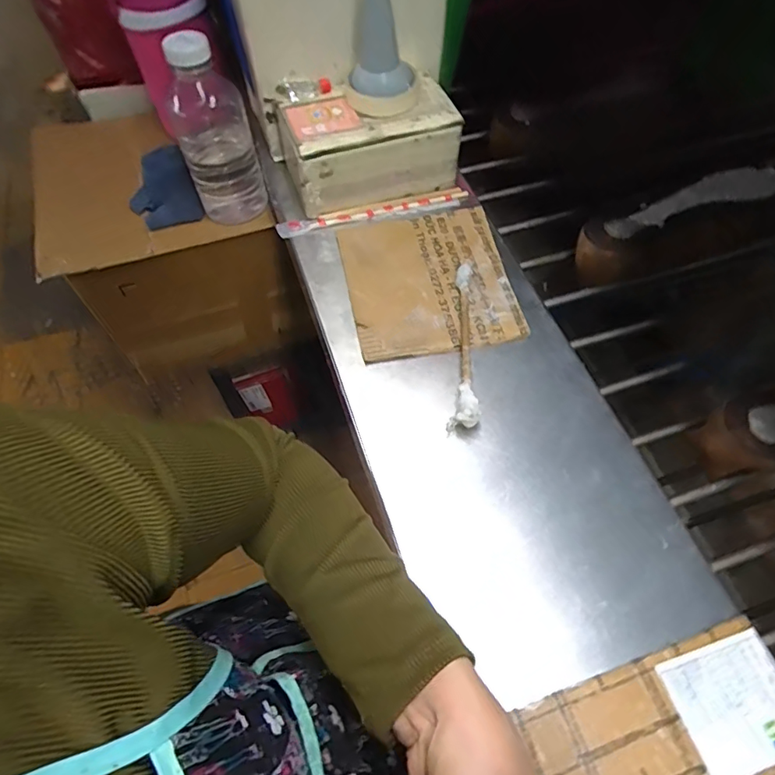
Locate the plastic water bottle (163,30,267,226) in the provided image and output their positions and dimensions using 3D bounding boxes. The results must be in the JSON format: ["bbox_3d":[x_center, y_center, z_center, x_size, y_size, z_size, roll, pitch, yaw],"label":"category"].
[{"bbox_3d":[-0.220,-0.320,0.665,0.093,0.229,0.097,-16,60,-9],"label":"plastic water bottle"}]

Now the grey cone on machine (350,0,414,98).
[{"bbox_3d":[-0.004,-0.374,0.541,0.064,0.112,0.056,1,59,1],"label":"grey cone on machine"}]

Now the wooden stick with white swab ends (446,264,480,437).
[{"bbox_3d":[0.078,-0.046,0.516,0.024,0.021,0.193,6,59,2],"label":"wooden stick with white swab ends"}]

